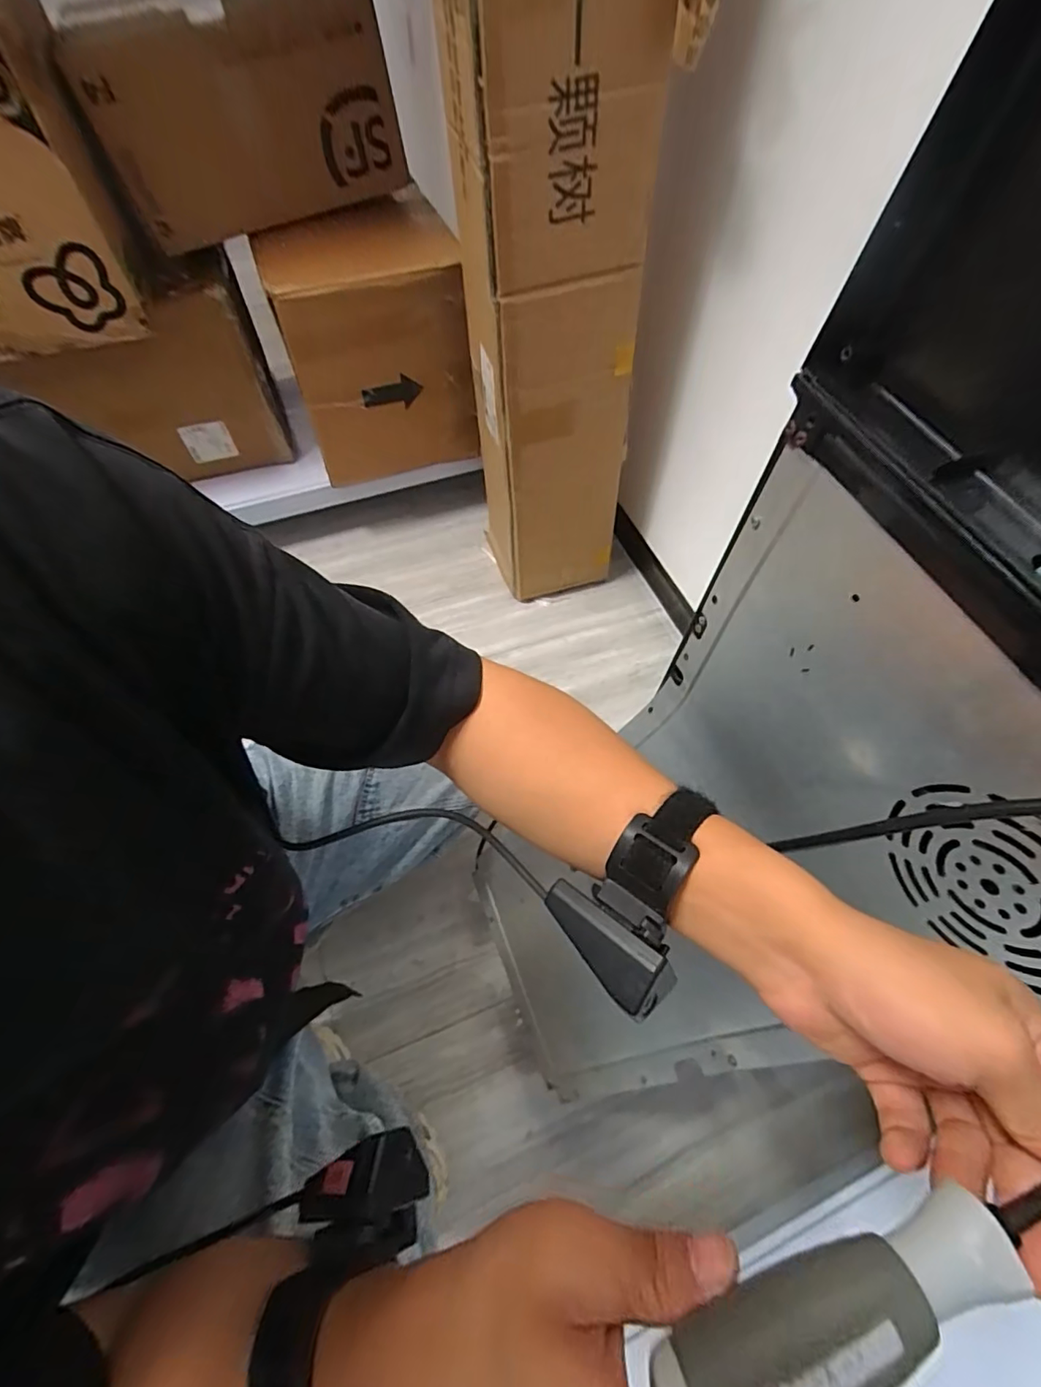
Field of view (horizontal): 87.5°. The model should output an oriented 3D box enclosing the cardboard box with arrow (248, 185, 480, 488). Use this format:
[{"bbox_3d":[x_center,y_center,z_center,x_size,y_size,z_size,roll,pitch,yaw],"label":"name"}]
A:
[{"bbox_3d":[-0.251,-0.593,0.958,0.296,0.332,0.199,-24,63,-13],"label":"cardboard box with arrow"}]

